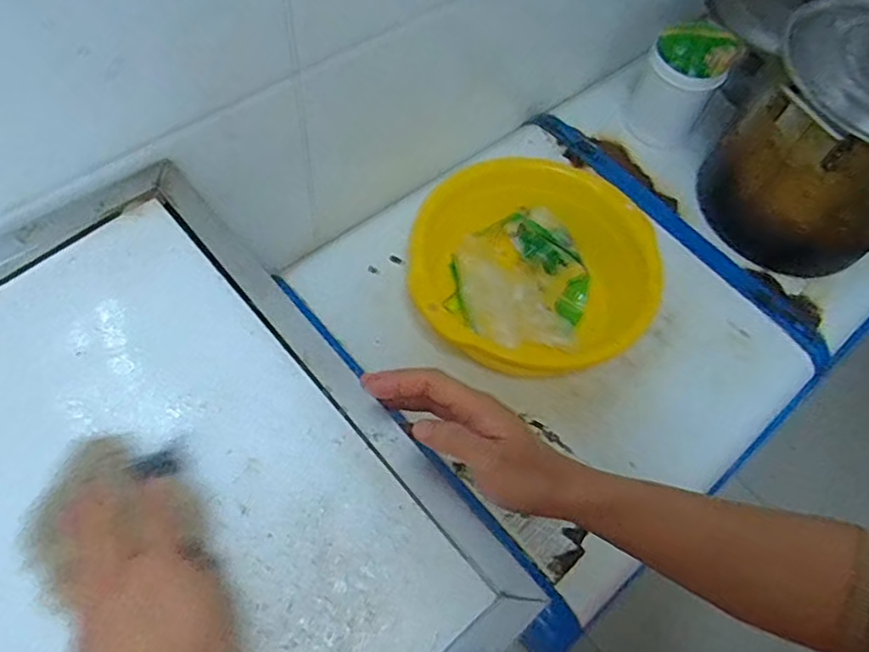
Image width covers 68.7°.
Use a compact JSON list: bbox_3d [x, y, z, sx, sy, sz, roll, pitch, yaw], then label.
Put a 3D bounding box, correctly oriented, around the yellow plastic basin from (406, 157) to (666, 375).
[{"bbox_3d":[0.127,-0.066,0.789,0.301,0.121,0.282,3,61,-5],"label":"yellow plastic basin"}]

